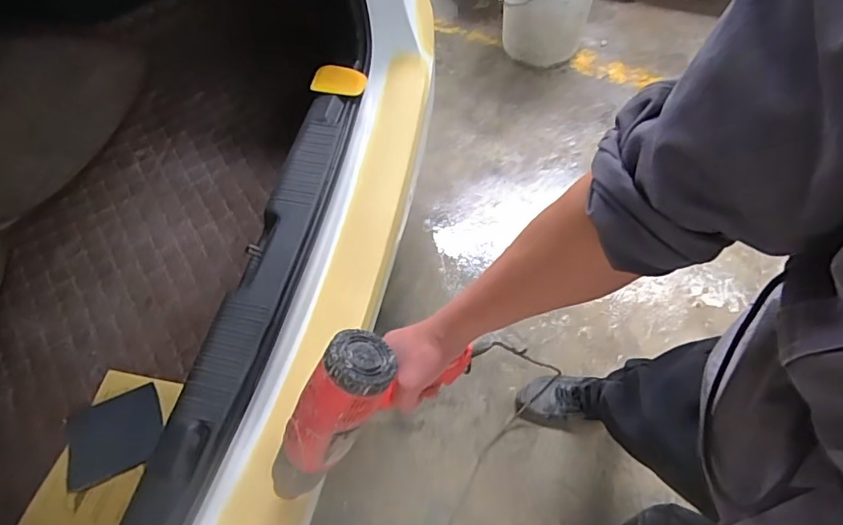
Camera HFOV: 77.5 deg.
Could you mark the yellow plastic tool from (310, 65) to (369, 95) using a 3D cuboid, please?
[{"bbox_3d":[-0.141,-0.320,0.920,0.091,0.014,0.055,15,70,1],"label":"yellow plastic tool"}]

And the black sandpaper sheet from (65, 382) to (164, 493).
[{"bbox_3d":[-0.451,0.251,0.769,0.137,0.008,0.117,-19,62,-6],"label":"black sandpaper sheet"}]

